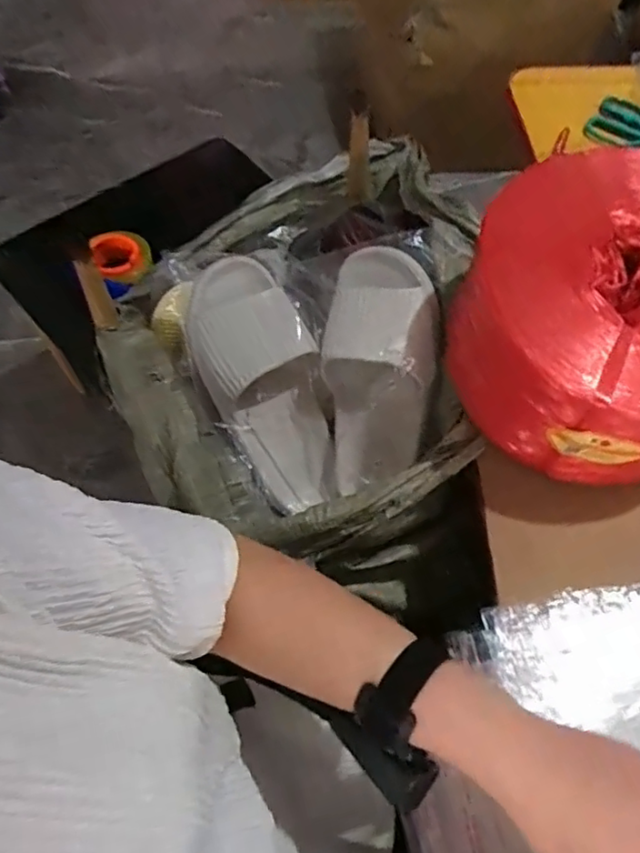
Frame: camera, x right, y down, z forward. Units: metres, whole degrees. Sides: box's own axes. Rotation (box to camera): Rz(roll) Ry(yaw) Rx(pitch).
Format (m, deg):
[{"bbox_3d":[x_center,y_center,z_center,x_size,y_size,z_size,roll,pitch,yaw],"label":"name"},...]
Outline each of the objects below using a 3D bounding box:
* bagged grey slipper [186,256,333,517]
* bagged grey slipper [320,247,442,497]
[{"bbox_3d":[-0.055,-0.038,0.609,0.106,0.072,0.260,-24,104,-15],"label":"bagged grey slipper"},{"bbox_3d":[0.058,-0.055,0.595,0.108,0.067,0.243,3,91,-1],"label":"bagged grey slipper"}]

